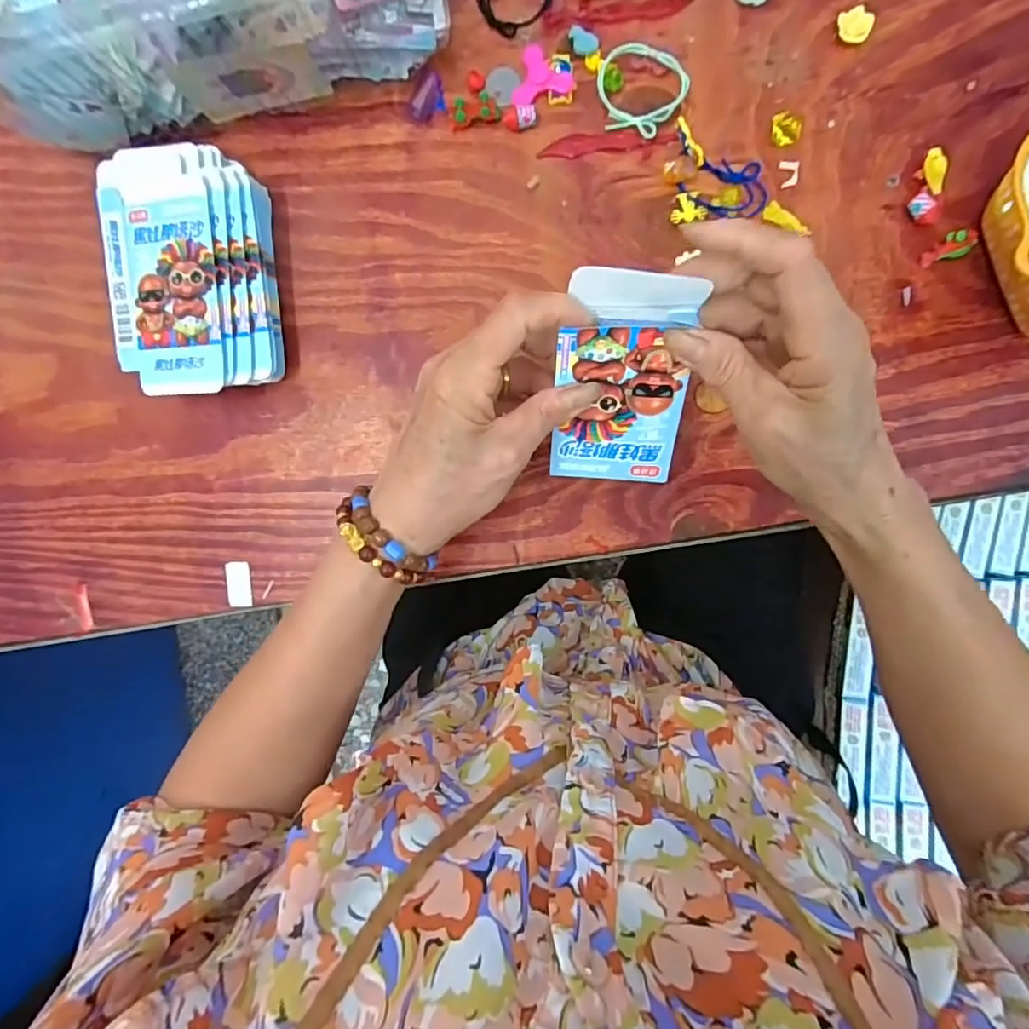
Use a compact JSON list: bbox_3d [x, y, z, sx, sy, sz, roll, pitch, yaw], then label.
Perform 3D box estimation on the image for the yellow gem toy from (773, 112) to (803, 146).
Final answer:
[{"bbox_3d":[0.175,-0.249,0.370,0.017,0.011,0.017,-2,93,4],"label":"yellow gem toy"}]

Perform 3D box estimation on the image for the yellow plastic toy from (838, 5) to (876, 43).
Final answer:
[{"bbox_3d":[0.216,-0.311,0.365,0.022,0.010,0.017,33,95,2],"label":"yellow plastic toy"}]

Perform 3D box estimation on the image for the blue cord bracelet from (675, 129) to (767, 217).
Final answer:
[{"bbox_3d":[0.132,-0.216,0.372,0.066,0.008,0.039,20,96,-3],"label":"blue cord bracelet"}]

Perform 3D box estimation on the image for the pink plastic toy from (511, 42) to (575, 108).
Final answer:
[{"bbox_3d":[0.014,-0.290,0.379,0.039,0.008,0.037,-22,92,5],"label":"pink plastic toy"}]

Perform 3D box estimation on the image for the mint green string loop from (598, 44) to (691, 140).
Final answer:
[{"bbox_3d":[0.082,-0.274,0.371,0.058,0.014,0.052,10,94,3],"label":"mint green string loop"}]

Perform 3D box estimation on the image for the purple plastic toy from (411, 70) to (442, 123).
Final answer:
[{"bbox_3d":[-0.058,-0.279,0.384,0.014,0.010,0.029,25,95,2],"label":"purple plastic toy"}]

